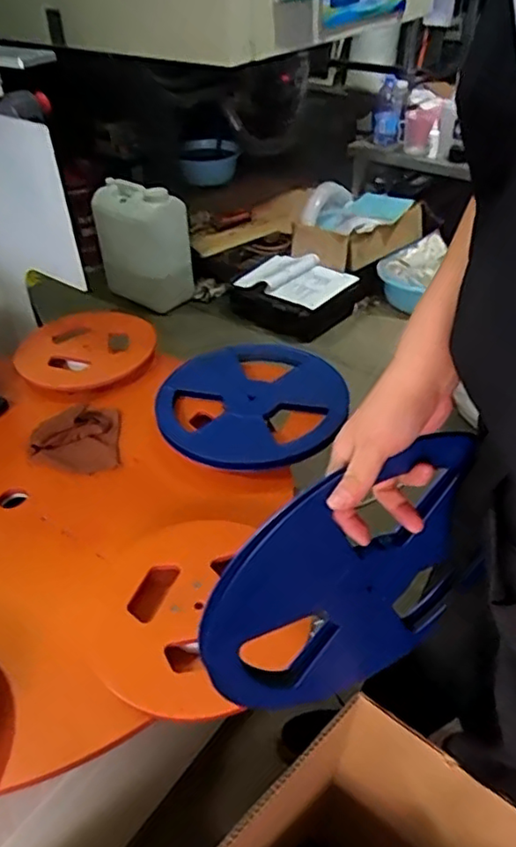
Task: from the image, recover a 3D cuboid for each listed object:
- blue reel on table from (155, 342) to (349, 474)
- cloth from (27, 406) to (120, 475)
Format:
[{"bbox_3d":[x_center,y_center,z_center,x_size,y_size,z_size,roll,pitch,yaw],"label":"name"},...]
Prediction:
[{"bbox_3d":[-0.017,-0.043,1.082,0.310,0.036,0.313,-1,40,1],"label":"blue reel on table"},{"bbox_3d":[-0.303,0.022,1.049,0.136,0.027,0.141,-5,40,-3],"label":"cloth"}]

